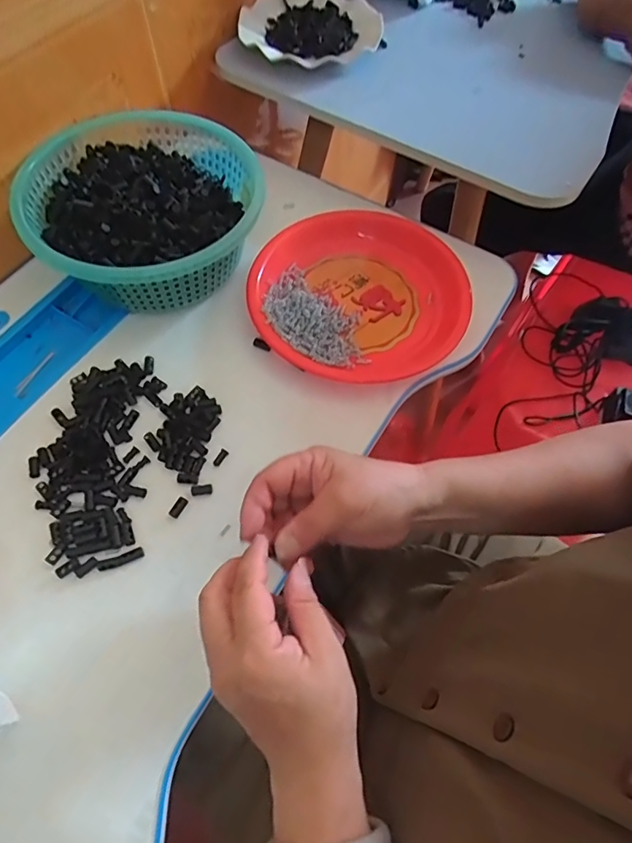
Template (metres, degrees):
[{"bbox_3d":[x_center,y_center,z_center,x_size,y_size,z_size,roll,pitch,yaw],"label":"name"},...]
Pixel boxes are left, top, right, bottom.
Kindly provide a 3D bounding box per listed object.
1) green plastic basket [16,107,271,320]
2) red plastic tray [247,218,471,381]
[{"bbox_3d":[-0.176,-0.219,0.530,0.225,0.081,0.232,1,62,-1],"label":"green plastic basket"},{"bbox_3d":[0.049,-0.134,0.528,0.202,0.027,0.224,35,66,16],"label":"red plastic tray"}]

